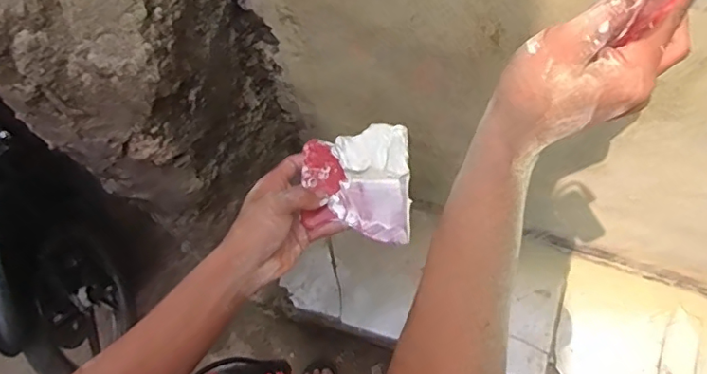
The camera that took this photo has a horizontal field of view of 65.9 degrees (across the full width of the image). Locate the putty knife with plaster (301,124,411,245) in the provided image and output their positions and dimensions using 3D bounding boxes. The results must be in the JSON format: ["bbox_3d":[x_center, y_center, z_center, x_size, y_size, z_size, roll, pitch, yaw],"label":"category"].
[{"bbox_3d":[0.004,-0.004,0.567,0.108,0.024,0.122,-2,75,-1],"label":"putty knife with plaster"}]

